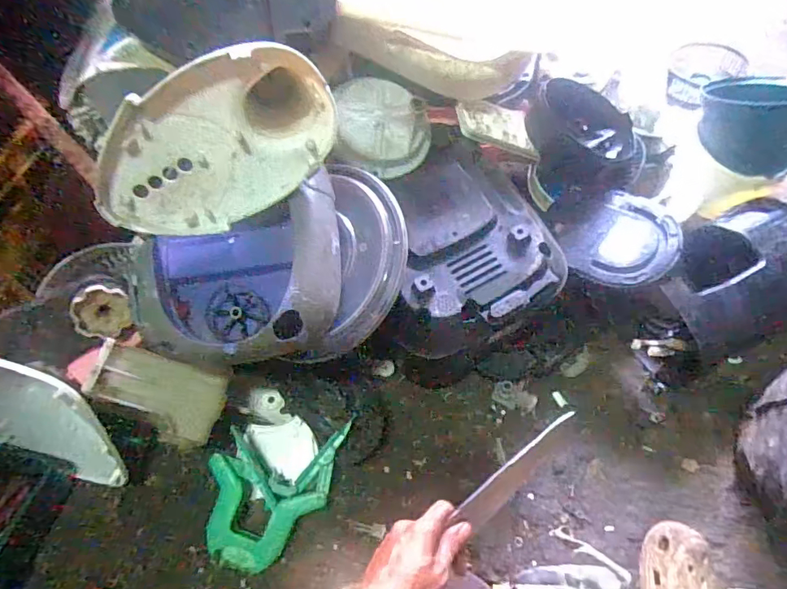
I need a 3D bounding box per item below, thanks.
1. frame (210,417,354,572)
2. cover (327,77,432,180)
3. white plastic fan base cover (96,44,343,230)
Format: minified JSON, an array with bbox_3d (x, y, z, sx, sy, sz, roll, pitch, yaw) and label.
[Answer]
[{"bbox_3d":[-0.147,0.256,0.644,0.173,0.060,0.182,-1,57,4],"label":"frame"},{"bbox_3d":[-0.015,-0.229,0.665,0.130,0.047,0.141,1,76,-3],"label":"cover"},{"bbox_3d":[-0.184,-0.155,0.515,0.249,0.151,0.060,-29,35,1],"label":"white plastic fan base cover"}]

